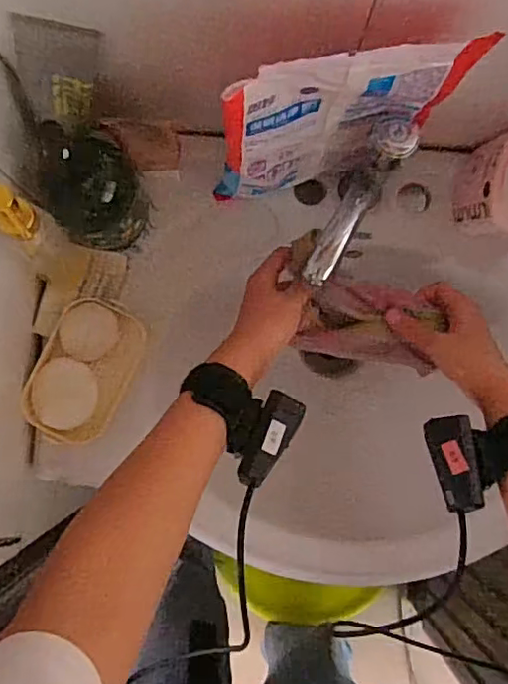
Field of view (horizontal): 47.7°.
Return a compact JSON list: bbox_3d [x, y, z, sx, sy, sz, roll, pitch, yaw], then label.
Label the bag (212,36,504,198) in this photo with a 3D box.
[{"bbox_3d":[0.060,-0.166,0.468,0.170,0.227,0.021,-12,86,-3],"label":"bag"}]

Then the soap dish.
[{"bbox_3d":[-0.162,0.028,0.551,0.081,0.030,0.134,24,85,0],"label":"soap dish"}]

